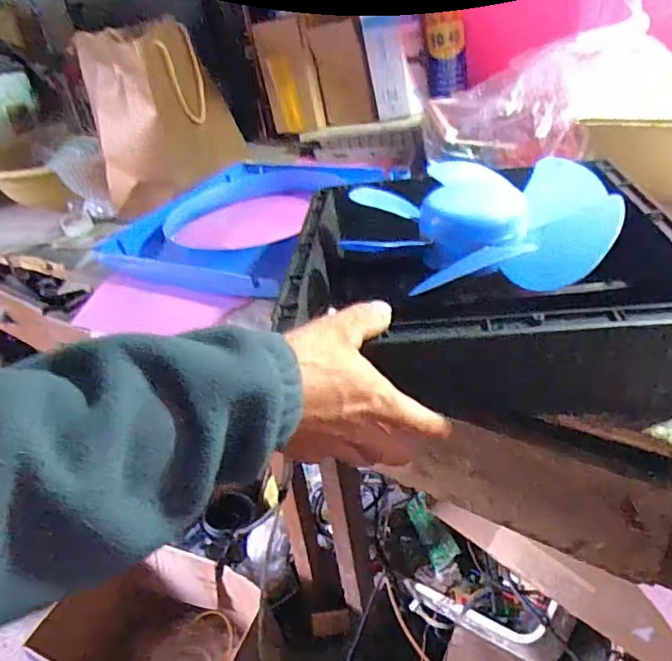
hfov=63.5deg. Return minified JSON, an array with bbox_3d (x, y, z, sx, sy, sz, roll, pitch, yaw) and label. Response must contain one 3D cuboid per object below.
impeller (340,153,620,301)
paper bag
[{"bbox_3d":[0.131,-0.101,0.494,0.217,0.060,0.192,9,37,22],"label":"impeller"},{"bbox_3d":[-0.302,-0.355,0.918,0.188,0.250,0.237,2,35,13],"label":"paper bag"}]

